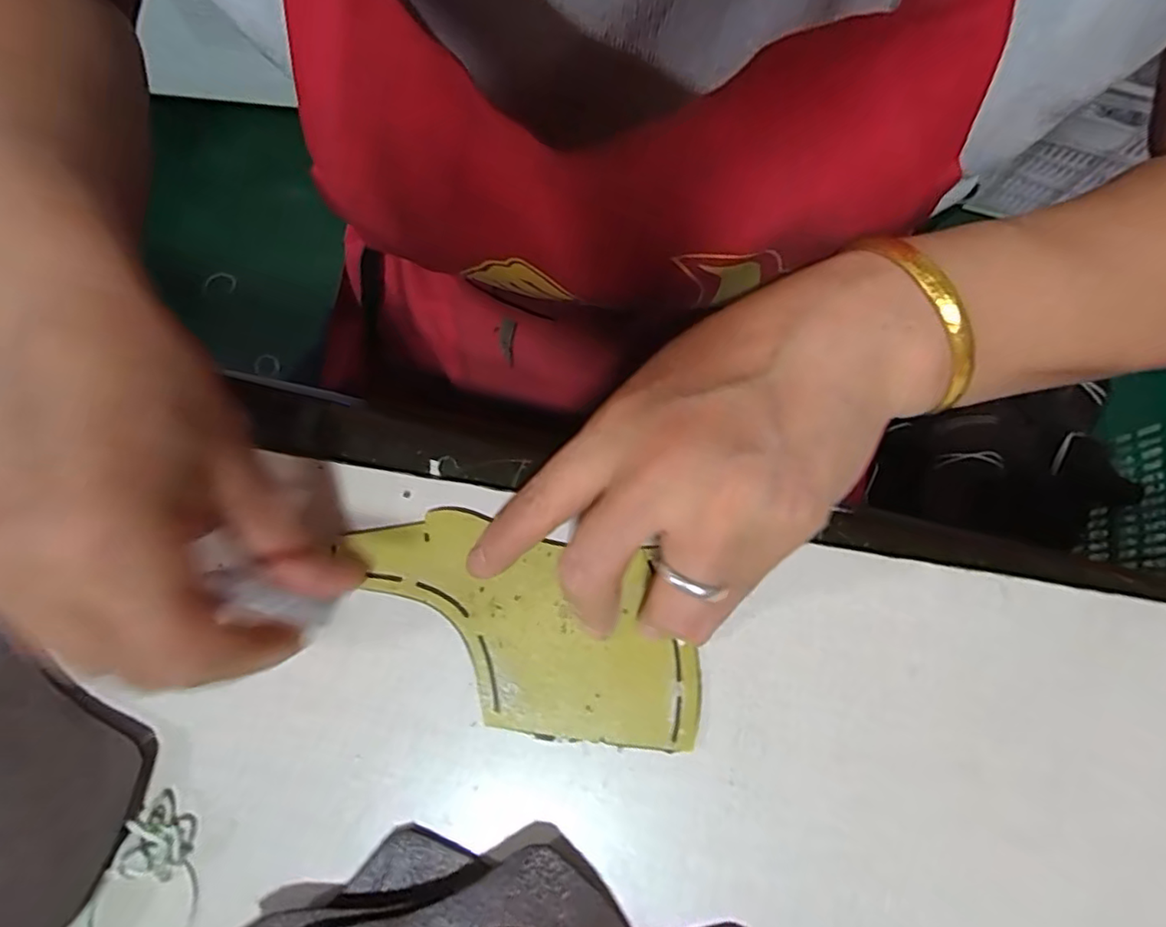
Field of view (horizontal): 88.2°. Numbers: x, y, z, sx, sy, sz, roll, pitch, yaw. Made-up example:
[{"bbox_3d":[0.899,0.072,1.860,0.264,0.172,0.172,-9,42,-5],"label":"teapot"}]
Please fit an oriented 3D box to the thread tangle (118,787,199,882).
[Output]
[{"bbox_3d":[-0.148,0.131,0.209,0.023,0.010,0.021,0,76,-1],"label":"thread tangle"}]

